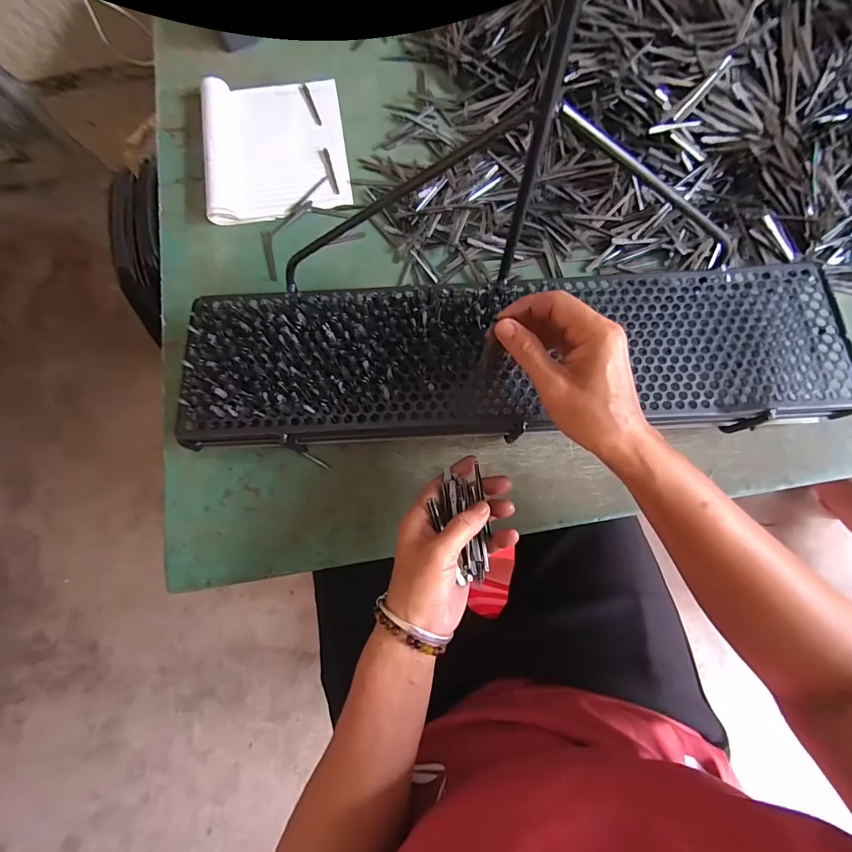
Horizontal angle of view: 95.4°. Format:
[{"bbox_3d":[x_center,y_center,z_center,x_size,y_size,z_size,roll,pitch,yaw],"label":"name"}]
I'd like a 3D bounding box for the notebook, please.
[{"bbox_3d":[-0.187,-0.353,0.483,0.166,0.030,0.199,-10,78,0],"label":"notebook"}]

